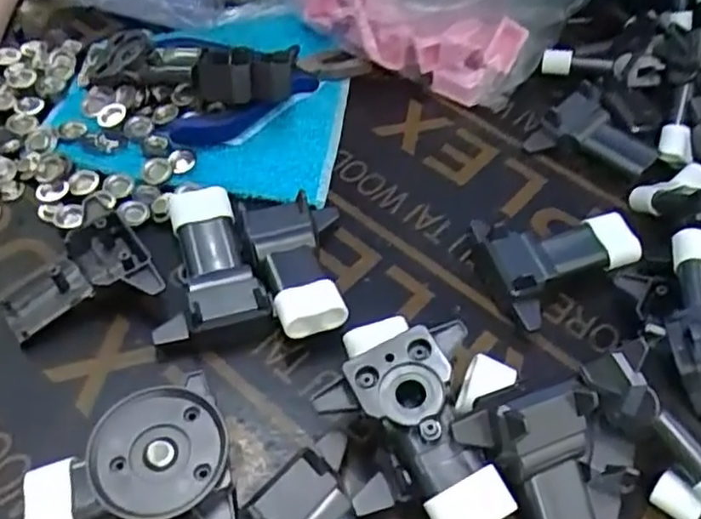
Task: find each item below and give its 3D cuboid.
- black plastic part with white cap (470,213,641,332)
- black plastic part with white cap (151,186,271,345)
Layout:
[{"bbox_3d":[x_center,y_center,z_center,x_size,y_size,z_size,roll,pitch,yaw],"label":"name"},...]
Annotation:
[{"bbox_3d":[0.090,-0.002,0.294,0.065,0.023,0.057,-15,55,-16],"label":"black plastic part with white cap"},{"bbox_3d":[-0.061,0.001,0.268,0.041,0.023,0.061,-11,54,-13],"label":"black plastic part with white cap"}]

